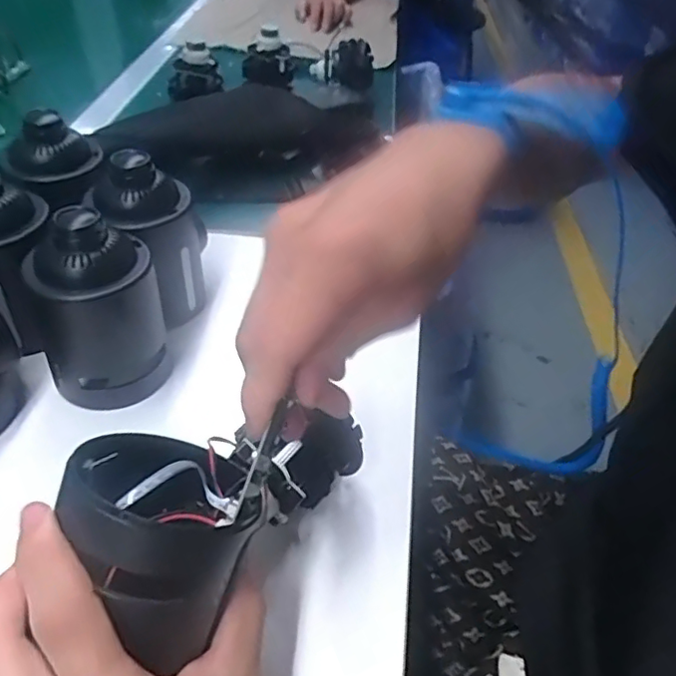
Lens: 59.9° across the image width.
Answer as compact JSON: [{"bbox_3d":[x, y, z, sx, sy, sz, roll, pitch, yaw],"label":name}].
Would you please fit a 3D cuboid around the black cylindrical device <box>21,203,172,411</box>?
[{"bbox_3d":[-0.154,-0.018,0.370,0.082,0.115,0.072,-12,46,-18],"label":"black cylindrical device"}]

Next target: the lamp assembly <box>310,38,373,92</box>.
[{"bbox_3d":[0.006,-0.359,0.766,0.083,0.053,0.054,3,43,-3],"label":"lamp assembly"}]

